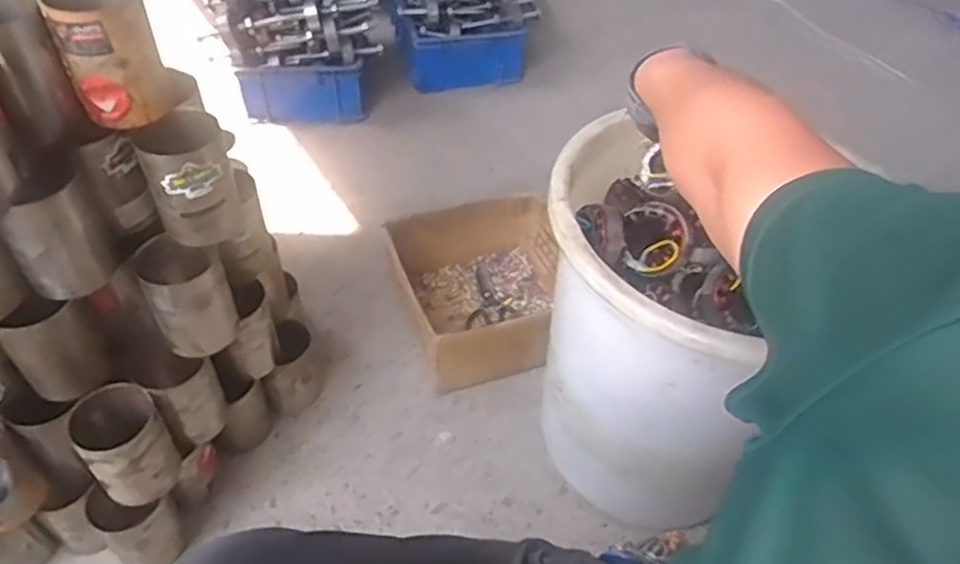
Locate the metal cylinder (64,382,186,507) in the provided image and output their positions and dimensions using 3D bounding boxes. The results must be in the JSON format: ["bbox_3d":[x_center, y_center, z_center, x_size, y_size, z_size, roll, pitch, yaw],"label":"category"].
[{"bbox_3d":[-0.422,0.200,0.840,0.089,0.134,0.090,2,47,-2],"label":"metal cylinder"}]

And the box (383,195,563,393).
[{"bbox_3d":[0.002,0.010,1.236,0.288,0.149,0.320,-13,49,-16],"label":"box"}]

